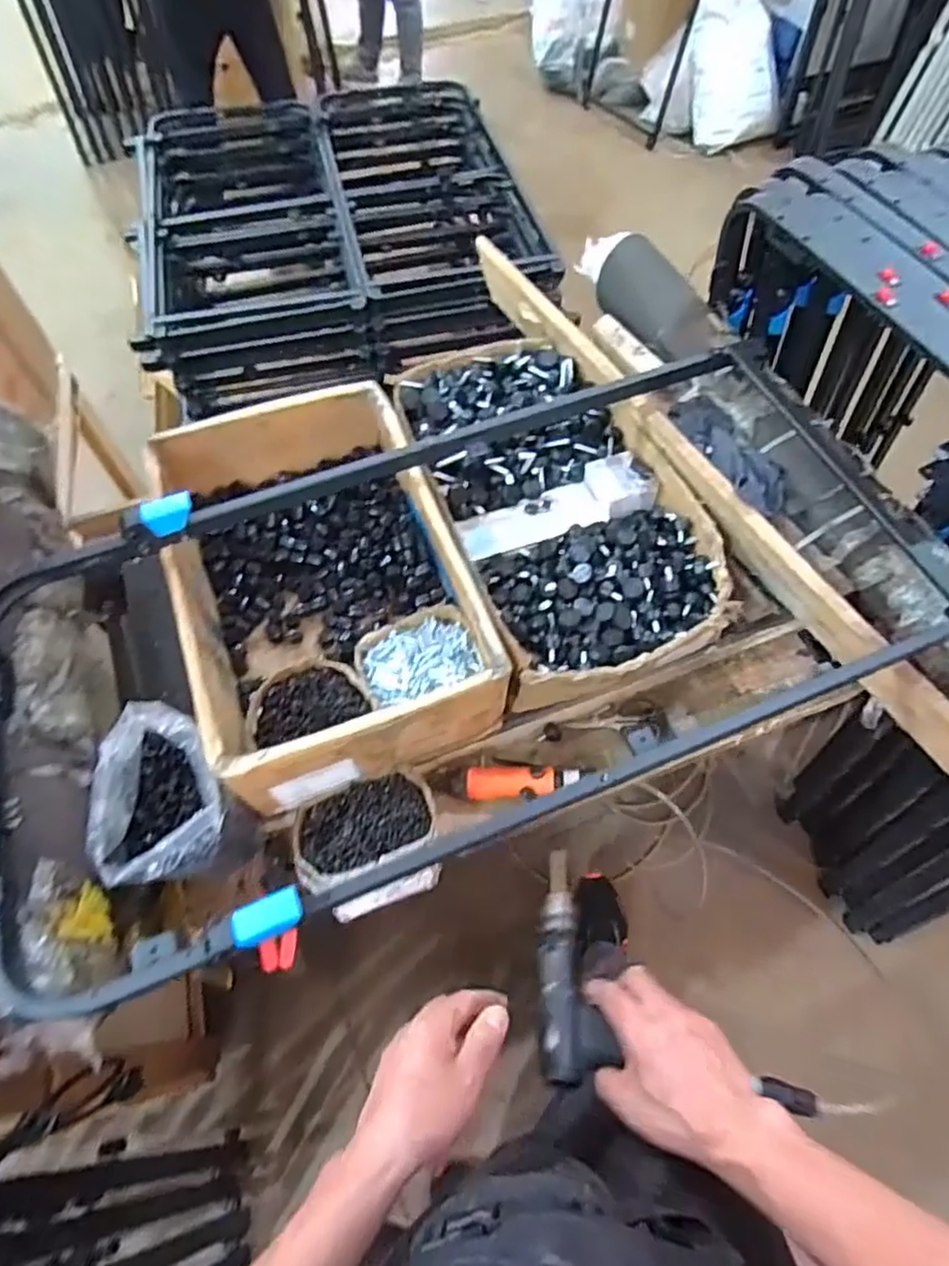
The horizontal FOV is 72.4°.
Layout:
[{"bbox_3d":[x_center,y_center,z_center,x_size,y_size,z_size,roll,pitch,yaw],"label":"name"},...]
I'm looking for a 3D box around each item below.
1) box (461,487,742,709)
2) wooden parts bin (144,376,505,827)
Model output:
[{"bbox_3d":[0.165,-0.079,0.896,0.318,0.097,0.320,-17,63,-8],"label":"box"},{"bbox_3d":[-0.208,-0.080,0.901,0.342,0.178,0.548,-19,63,-9],"label":"wooden parts bin"}]

